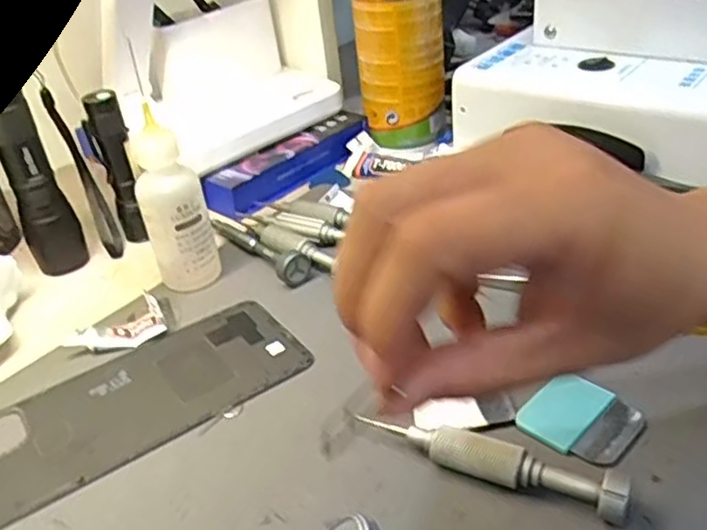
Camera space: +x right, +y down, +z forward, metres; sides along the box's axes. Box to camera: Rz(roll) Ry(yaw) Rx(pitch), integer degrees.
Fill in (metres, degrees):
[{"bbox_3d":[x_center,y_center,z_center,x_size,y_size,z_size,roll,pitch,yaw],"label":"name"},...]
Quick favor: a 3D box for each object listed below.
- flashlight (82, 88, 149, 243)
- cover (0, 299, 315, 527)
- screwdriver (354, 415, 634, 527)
[{"bbox_3d":[-0.148,-0.062,0.435,0.022,0.091,0.023,-24,37,-24],"label":"flashlight"},{"bbox_3d":[-0.103,0.061,0.325,0.155,0.004,0.078,-25,38,-26],"label":"cover"},{"bbox_3d":[0.051,0.074,0.261,0.102,0.015,0.013,12,38,26],"label":"screwdriver"}]

